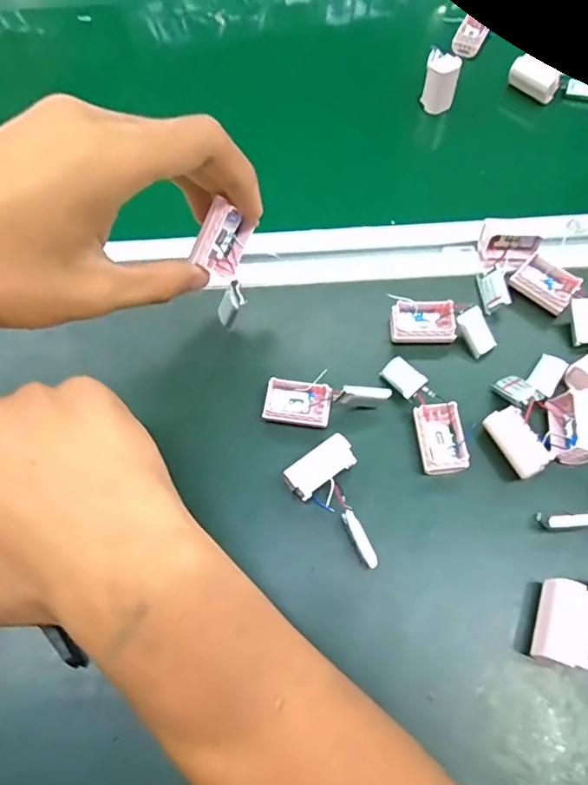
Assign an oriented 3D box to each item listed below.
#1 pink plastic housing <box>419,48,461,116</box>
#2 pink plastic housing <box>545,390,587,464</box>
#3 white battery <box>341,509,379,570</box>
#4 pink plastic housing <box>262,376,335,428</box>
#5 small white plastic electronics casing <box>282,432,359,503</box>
[{"bbox_3d":[0.105,-0.222,0.392,0.022,0.039,0.015,19,67,9],"label":"pink plastic housing"},{"bbox_3d":[0.141,0.018,0.276,0.018,0.020,0.035,5,66,3],"label":"pink plastic housing"},{"bbox_3d":[0.031,0.070,0.259,0.007,0.012,0.027,-24,68,-10],"label":"white battery"},{"bbox_3d":[0.002,0.007,0.291,0.034,0.015,0.023,10,66,5],"label":"pink plastic housing"},{"bbox_3d":[0.013,0.039,0.271,0.035,0.019,0.018,-33,70,-14],"label":"small white plastic electronics casing"}]

